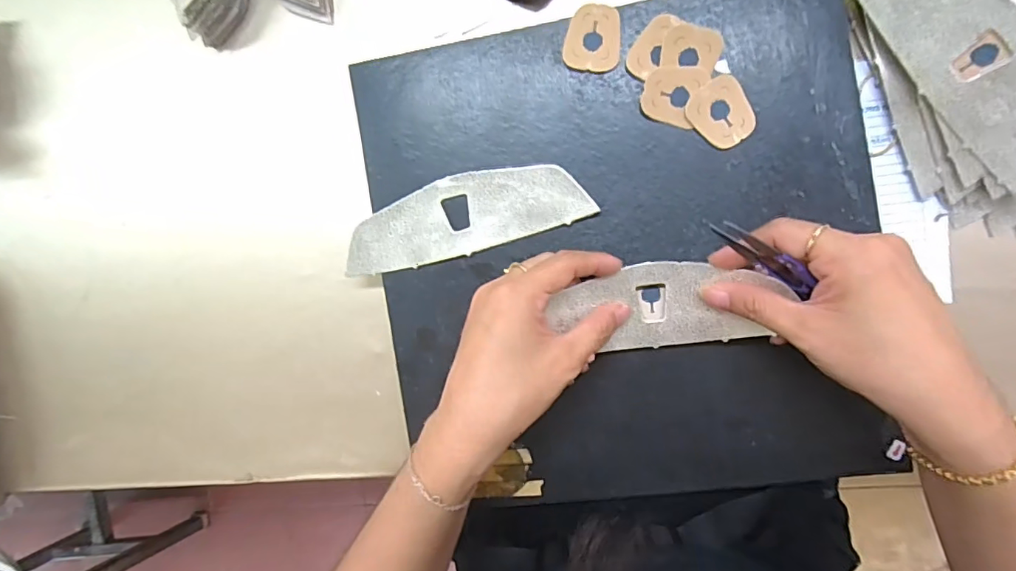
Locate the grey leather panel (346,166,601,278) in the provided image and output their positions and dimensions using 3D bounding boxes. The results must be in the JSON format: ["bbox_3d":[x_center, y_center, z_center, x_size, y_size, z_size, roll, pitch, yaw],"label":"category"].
[{"bbox_3d":[-0.031,-0.044,0.325,0.158,0.005,0.049,-17,92,9],"label":"grey leather panel"}]

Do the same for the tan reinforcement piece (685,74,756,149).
[{"bbox_3d":[0.127,-0.102,0.298,0.033,0.004,0.039,-34,89,9],"label":"tan reinforcement piece"}]

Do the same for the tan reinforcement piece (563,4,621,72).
[{"bbox_3d":[0.052,-0.150,0.305,0.033,0.004,0.036,10,96,7],"label":"tan reinforcement piece"}]

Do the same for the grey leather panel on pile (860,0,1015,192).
[{"bbox_3d":[0.253,-0.121,0.272,0.049,0.005,0.158,-34,90,32],"label":"grey leather panel on pile"}]

